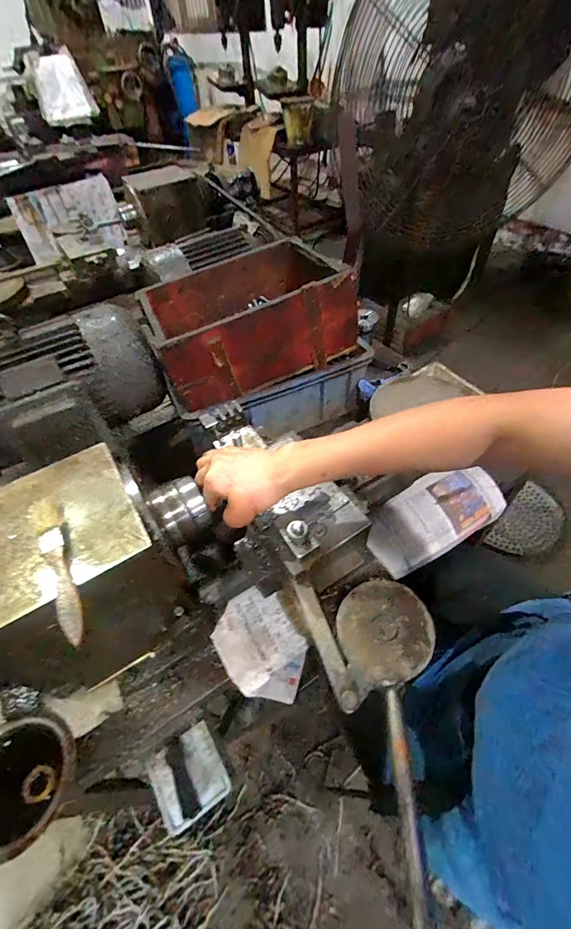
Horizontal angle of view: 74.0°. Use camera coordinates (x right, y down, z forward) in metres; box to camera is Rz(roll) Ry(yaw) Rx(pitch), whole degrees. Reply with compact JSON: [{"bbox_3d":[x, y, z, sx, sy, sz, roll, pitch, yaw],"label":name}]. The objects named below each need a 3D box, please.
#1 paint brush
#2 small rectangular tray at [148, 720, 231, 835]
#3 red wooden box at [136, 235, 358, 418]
[{"bbox_3d":[-0.200,0.086,0.329,0.023,0.009,0.153,-27,53,-17],"label":"paint brush"},{"bbox_3d":[-0.133,0.422,0.511,0.091,0.033,0.091,-30,54,-19],"label":"small rectangular tray"},{"bbox_3d":[-0.083,-0.291,0.727,0.336,0.152,0.266,-25,53,-16],"label":"red wooden box"}]

